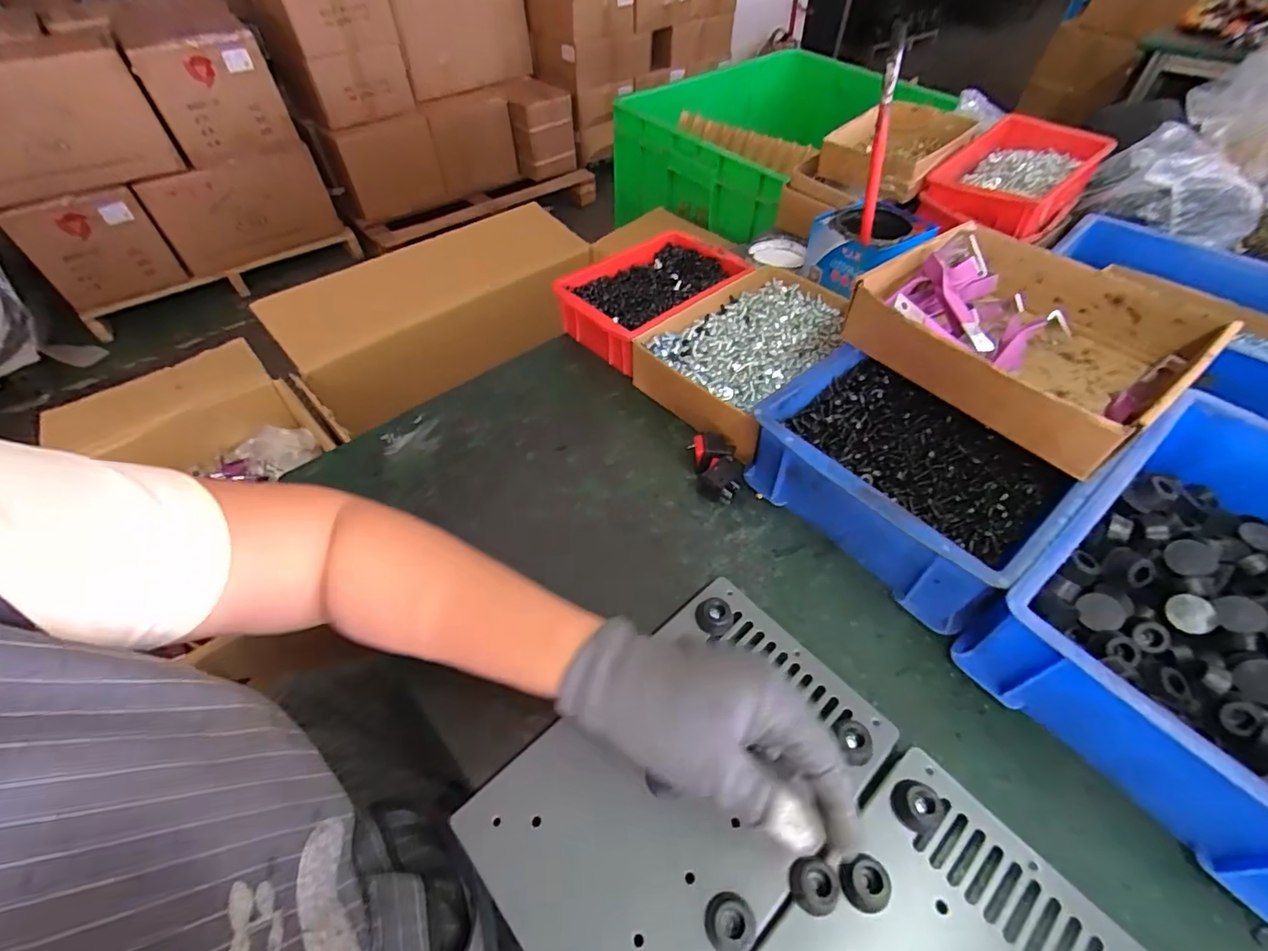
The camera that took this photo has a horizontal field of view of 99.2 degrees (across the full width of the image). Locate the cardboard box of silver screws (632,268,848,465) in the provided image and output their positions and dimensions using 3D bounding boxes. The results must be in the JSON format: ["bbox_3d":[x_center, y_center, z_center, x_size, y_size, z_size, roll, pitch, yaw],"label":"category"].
[{"bbox_3d":[0.125,-0.118,0.552,0.232,0.068,0.156,-35,57,-26],"label":"cardboard box of silver screws"}]

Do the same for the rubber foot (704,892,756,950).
[{"bbox_3d":[0.048,0.223,0.268,0.023,0.013,0.024,5,50,5],"label":"rubber foot"}]

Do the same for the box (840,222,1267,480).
[{"bbox_3d":[0.313,-0.114,0.435,0.194,0.055,0.216,-26,54,-21],"label":"box"}]

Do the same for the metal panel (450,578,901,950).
[{"bbox_3d":[0.031,0.173,0.313,0.225,0.027,0.152,-32,56,-28],"label":"metal panel"}]

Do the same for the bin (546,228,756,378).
[{"bbox_3d":[0.021,-0.197,0.620,0.205,0.070,0.134,-35,58,-26],"label":"bin"}]

